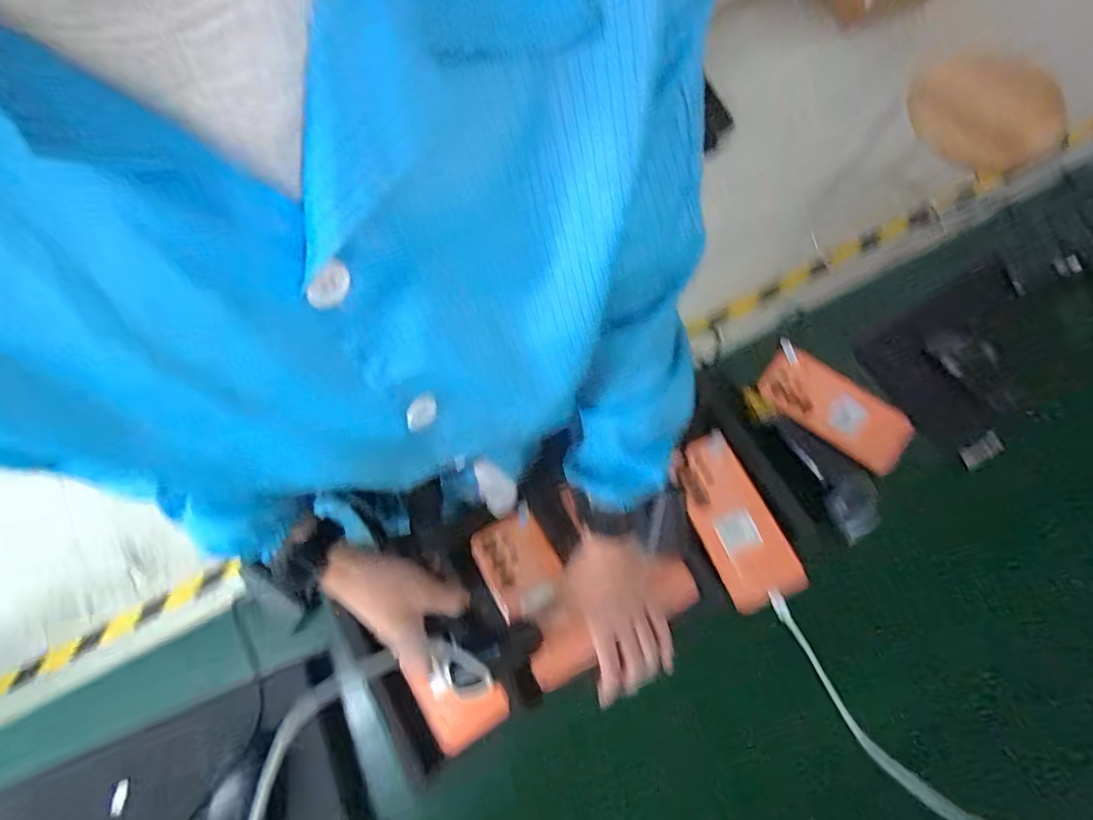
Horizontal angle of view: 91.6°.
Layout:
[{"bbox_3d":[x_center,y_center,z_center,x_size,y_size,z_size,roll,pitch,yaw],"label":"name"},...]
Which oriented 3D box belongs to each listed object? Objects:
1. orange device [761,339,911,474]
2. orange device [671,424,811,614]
[{"bbox_3d":[0.352,-0.003,0.651,0.182,0.021,0.093,35,80,9],"label":"orange device"},{"bbox_3d":[0.198,0.115,0.568,0.076,0.029,0.180,-22,77,-3],"label":"orange device"}]

